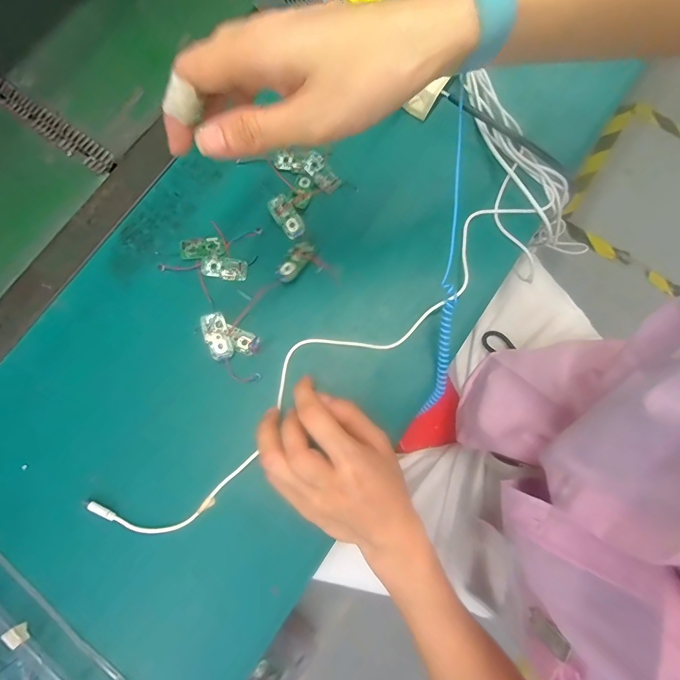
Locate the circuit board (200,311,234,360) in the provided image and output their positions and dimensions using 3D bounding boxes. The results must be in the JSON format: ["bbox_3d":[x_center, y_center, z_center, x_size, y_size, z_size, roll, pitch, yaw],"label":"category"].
[{"bbox_3d":[-0.099,-0.003,0.325,0.019,0.004,0.038,-17,87,-20],"label":"circuit board"}]

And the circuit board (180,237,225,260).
[{"bbox_3d":[-0.119,-0.080,0.344,0.036,0.007,0.019,-11,79,-3],"label":"circuit board"}]

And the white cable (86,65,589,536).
[{"bbox_3d":[0.016,-0.013,0.336,0.164,0.036,0.486,44,83,10],"label":"white cable"}]

